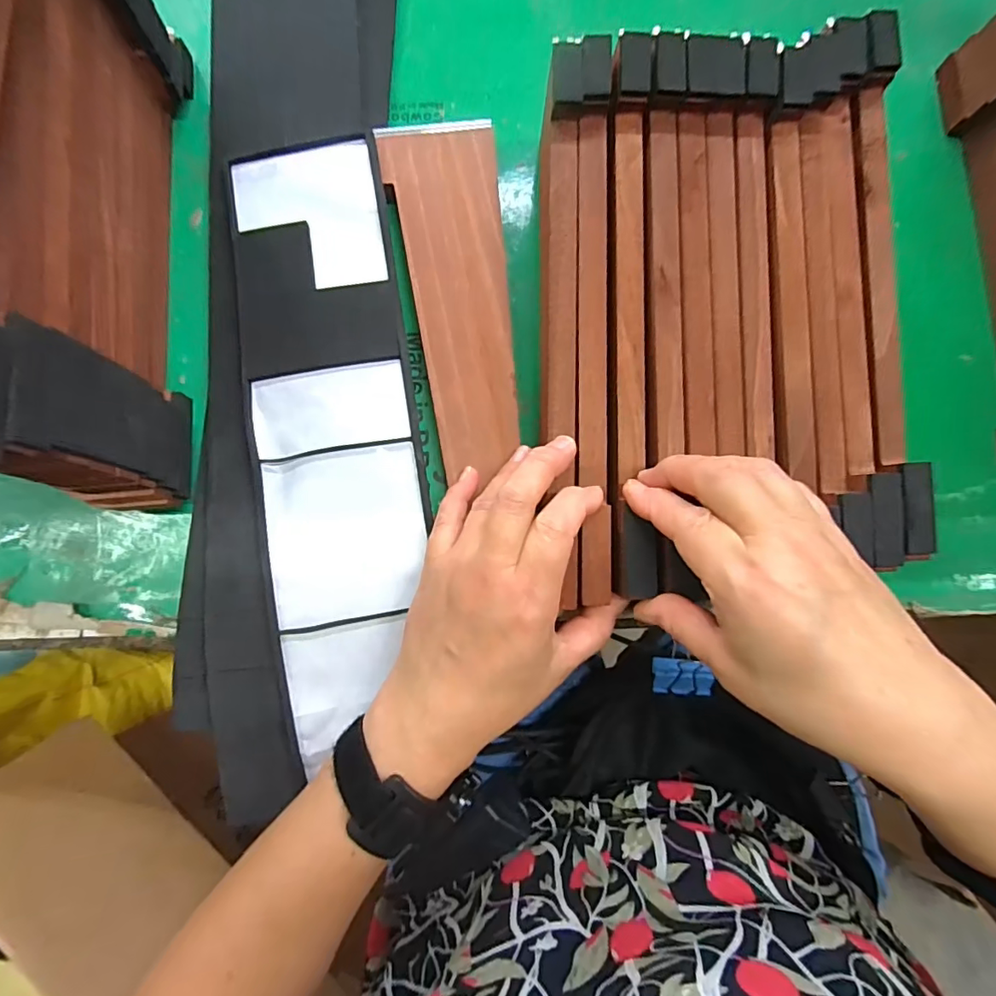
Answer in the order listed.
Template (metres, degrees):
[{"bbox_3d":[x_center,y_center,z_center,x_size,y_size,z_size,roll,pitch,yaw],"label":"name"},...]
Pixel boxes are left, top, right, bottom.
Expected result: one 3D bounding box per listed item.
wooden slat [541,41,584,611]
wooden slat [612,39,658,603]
[{"bbox_3d":[0.034,-0.091,0.282,0.020,0.025,0.291,0,88,-3],"label":"wooden slat"},{"bbox_3d":[0.073,-0.096,0.279,0.018,0.017,0.289,0,88,-3],"label":"wooden slat"}]

